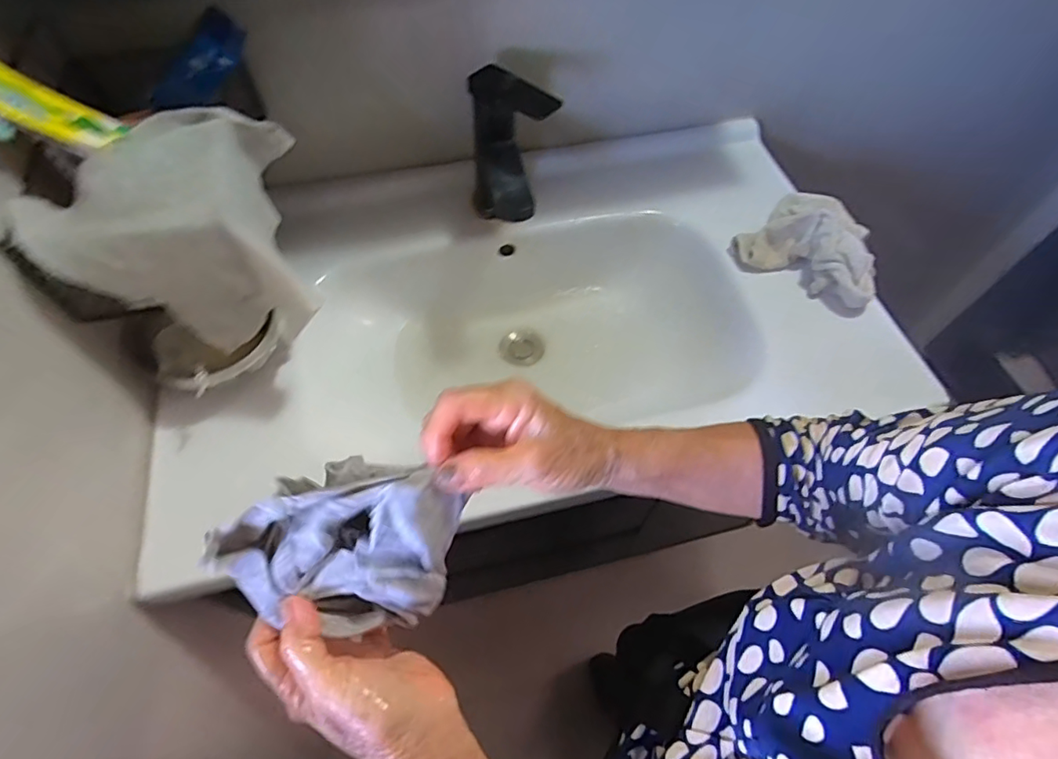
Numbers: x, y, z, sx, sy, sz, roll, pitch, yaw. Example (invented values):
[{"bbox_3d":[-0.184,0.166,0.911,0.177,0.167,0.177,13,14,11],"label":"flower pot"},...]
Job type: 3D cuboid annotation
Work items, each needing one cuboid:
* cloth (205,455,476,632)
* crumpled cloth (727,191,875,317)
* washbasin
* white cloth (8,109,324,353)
[{"bbox_3d":[-0.105,0.091,0.306,0.124,0.095,0.031,10,16,-11],"label":"cloth"},{"bbox_3d":[0.337,-0.156,0.645,0.121,0.063,0.169,-33,63,-23],"label":"crumpled cloth"},{"bbox_3d":[-0.018,-0.061,0.678,0.764,0.205,0.465,-11,56,-10],"label":"washbasin"},{"bbox_3d":[-0.303,-0.133,0.480,0.192,0.131,0.169,-11,56,-11],"label":"white cloth"}]

